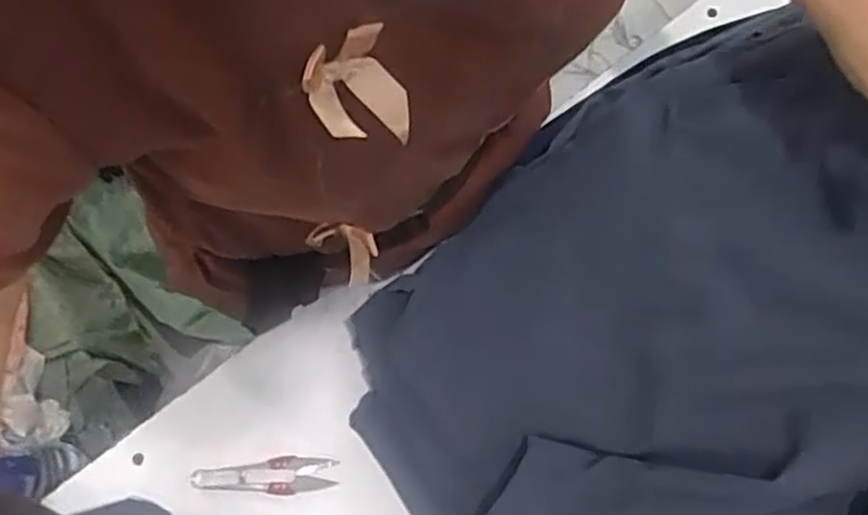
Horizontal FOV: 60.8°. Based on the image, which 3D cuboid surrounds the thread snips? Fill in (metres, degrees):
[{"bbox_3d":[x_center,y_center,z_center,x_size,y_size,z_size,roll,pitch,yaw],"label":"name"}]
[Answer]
[{"bbox_3d":[-0.124,0.159,0.539,0.107,0.007,0.026,-2,75,1],"label":"thread snips"}]

